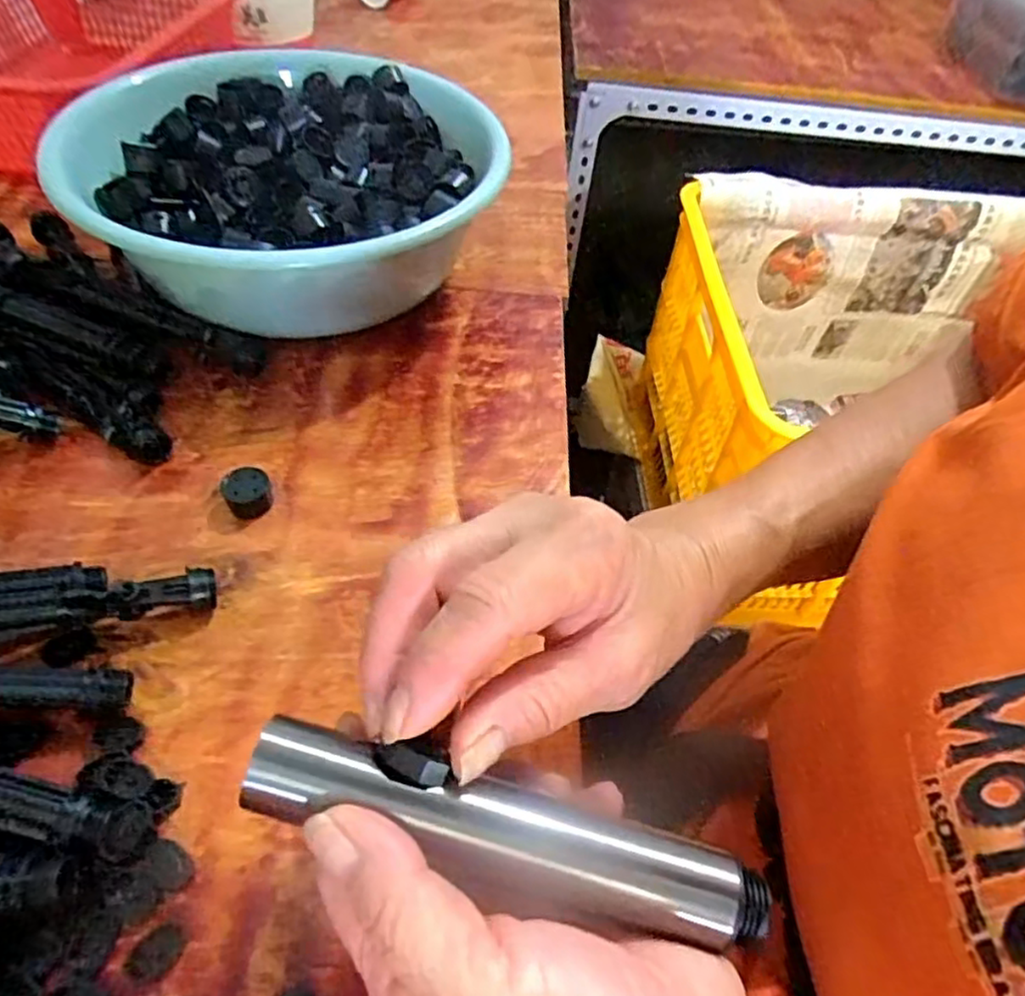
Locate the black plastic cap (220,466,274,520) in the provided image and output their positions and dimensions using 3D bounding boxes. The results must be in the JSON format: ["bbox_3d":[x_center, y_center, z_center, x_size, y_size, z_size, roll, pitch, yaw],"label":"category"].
[{"bbox_3d":[-0.150,-0.003,0.386,0.024,0.021,0.022,3,50,-3],"label":"black plastic cap"}]

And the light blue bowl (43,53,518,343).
[{"bbox_3d":[-0.159,-0.225,0.509,0.292,0.095,0.296,3,50,-3],"label":"light blue bowl"}]

